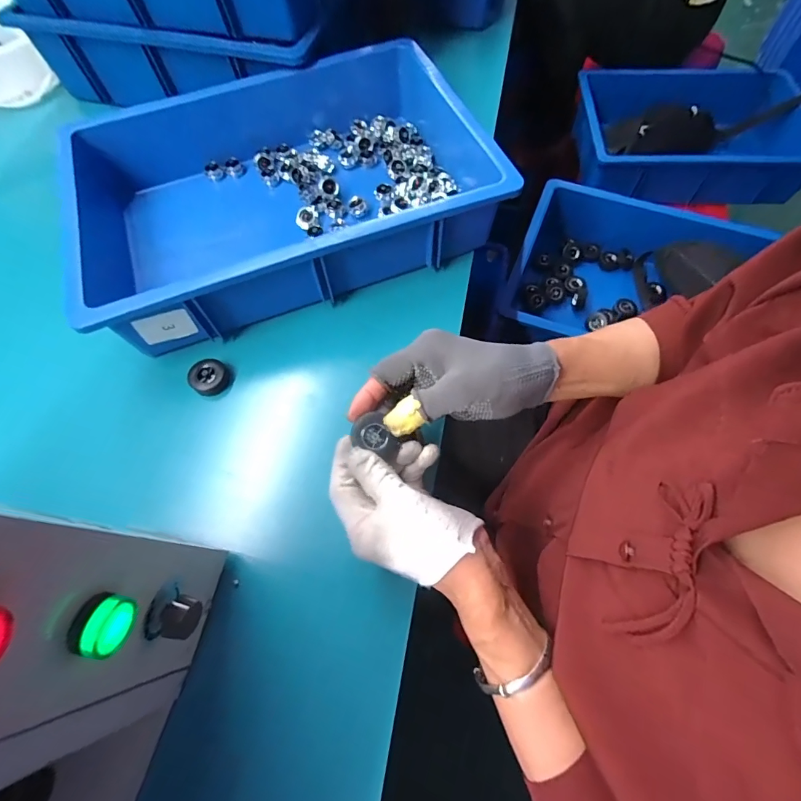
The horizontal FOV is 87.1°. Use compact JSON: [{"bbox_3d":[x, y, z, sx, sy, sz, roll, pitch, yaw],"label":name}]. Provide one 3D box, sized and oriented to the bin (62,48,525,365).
[{"bbox_3d":[-0.131,-0.250,0.502,0.458,0.098,0.305,-20,66,-7],"label":"bin"}]

